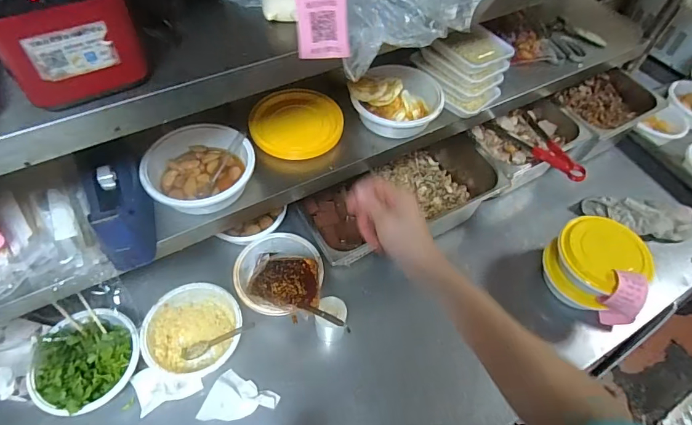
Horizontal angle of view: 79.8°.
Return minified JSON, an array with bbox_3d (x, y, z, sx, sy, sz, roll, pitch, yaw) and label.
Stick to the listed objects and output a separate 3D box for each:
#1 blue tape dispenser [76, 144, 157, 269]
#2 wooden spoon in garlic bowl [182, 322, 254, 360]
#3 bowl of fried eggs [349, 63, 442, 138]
[{"bbox_3d":[-0.325,-0.016,0.593,0.080,0.100,0.178,-17,71,-13],"label":"blue tape dispenser"},{"bbox_3d":[-0.230,0.229,0.745,0.155,0.018,0.027,-25,56,10],"label":"wooden spoon in garlic bowl"},{"bbox_3d":[0.094,-0.213,0.780,0.176,0.059,0.137,-1,55,-2],"label":"bowl of fried eggs"}]

